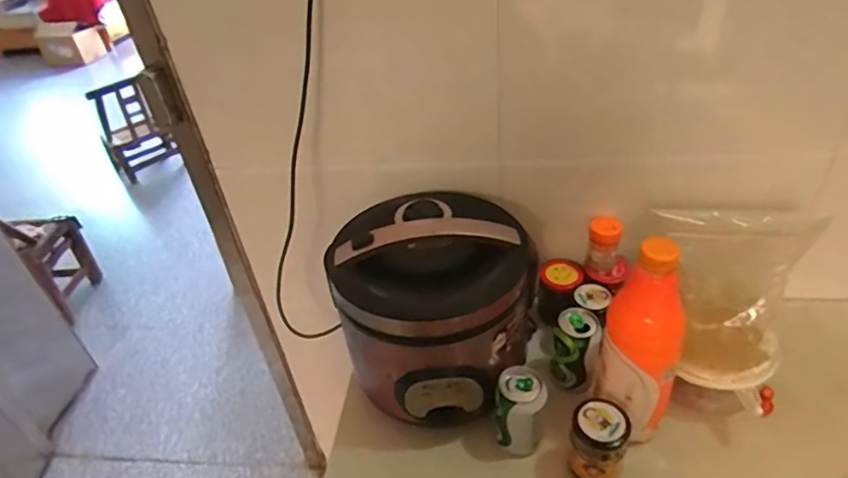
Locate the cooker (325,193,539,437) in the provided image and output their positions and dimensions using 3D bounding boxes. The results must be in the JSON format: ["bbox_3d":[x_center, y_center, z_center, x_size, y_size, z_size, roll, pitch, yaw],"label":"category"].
[{"bbox_3d":[0.009,0.098,0.733,0.237,0.226,0.224,-4,38,3],"label":"cooker"}]

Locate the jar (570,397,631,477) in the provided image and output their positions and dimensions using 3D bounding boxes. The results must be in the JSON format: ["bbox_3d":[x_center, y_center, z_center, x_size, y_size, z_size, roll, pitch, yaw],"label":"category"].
[{"bbox_3d":[0.205,0.249,0.653,0.061,0.108,0.063,-4,38,3],"label":"jar"}]

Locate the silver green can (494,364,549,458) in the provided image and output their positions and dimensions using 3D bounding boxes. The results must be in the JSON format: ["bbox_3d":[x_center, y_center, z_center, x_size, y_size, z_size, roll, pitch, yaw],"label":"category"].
[{"bbox_3d":[0.122,0.219,0.697,0.059,0.120,0.059,-4,38,3],"label":"silver green can"}]

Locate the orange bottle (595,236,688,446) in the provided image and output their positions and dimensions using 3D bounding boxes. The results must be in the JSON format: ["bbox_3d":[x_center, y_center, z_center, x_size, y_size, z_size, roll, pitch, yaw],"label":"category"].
[{"bbox_3d":[0.255,0.133,0.644,0.081,0.286,0.071,16,43,26],"label":"orange bottle"}]

